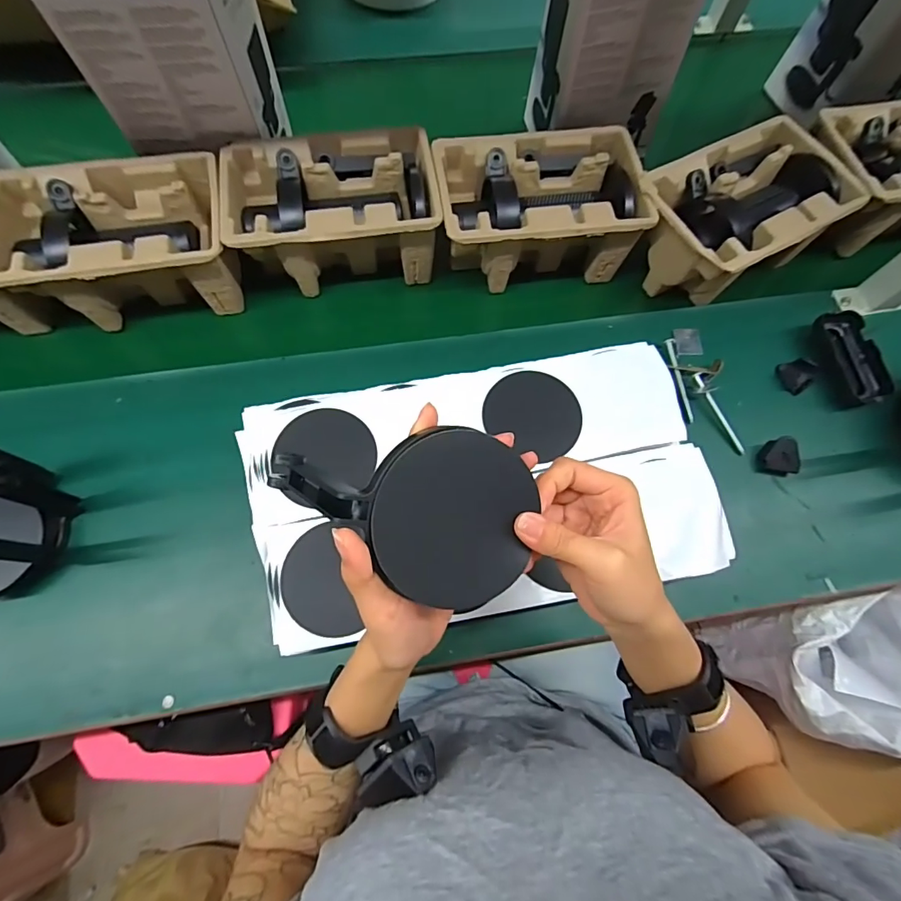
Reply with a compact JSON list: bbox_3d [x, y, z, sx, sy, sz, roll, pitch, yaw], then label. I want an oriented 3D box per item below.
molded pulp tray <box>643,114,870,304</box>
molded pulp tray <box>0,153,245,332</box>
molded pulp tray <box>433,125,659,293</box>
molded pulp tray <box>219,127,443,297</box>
[{"bbox_3d":[0.326,-0.270,0.551,0.222,0.097,0.149,-28,76,-12],"label":"molded pulp tray"},{"bbox_3d":[-0.354,-0.227,0.519,0.227,0.097,0.147,-10,73,-7],"label":"molded pulp tray"},{"bbox_3d":[0.095,-0.279,0.551,0.222,0.100,0.147,-5,73,-5],"label":"molded pulp tray"},{"bbox_3d":[-0.132,-0.269,0.541,0.222,0.099,0.147,-9,73,-7],"label":"molded pulp tray"}]

